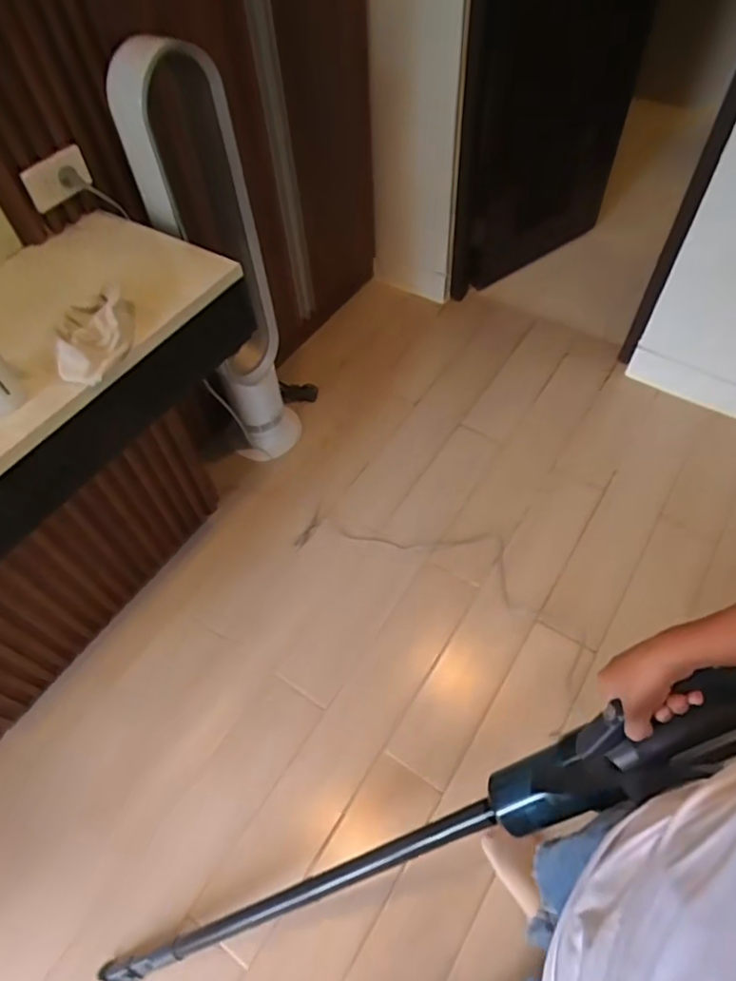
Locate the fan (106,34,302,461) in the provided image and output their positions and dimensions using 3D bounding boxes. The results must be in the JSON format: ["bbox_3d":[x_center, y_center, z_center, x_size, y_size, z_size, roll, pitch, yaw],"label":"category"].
[{"bbox_3d":[-0.305,-0.410,1.289,0.204,0.938,0.211,-17,56,-9],"label":"fan"}]

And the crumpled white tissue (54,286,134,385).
[{"bbox_3d":[-0.403,-0.223,0.850,0.101,0.042,0.149,-3,55,1],"label":"crumpled white tissue"}]

